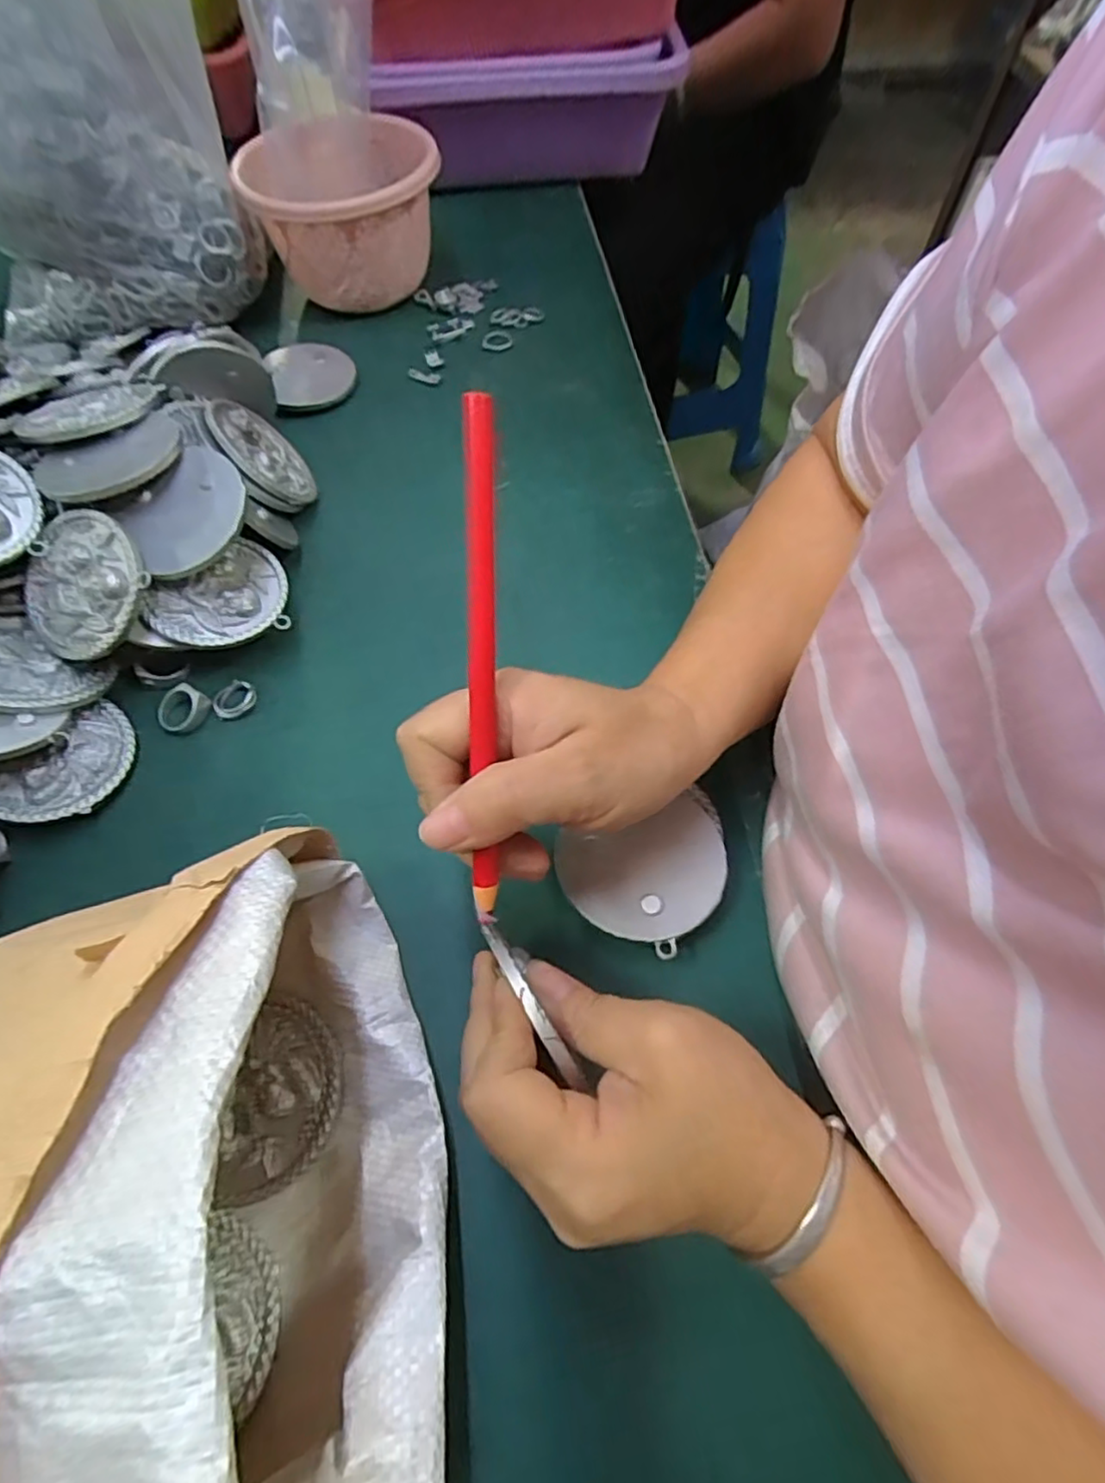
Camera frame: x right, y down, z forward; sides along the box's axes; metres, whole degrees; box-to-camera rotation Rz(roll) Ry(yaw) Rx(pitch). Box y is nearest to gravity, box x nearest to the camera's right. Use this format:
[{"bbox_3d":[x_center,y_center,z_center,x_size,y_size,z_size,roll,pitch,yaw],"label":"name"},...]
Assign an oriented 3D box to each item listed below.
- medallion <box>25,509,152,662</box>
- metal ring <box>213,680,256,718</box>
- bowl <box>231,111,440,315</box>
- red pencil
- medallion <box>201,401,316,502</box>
[{"bbox_3d":[-0.239,-0.079,0.335,0.068,0.006,0.070,0,90,14],"label":"medallion"},{"bbox_3d":[-0.172,-0.023,0.361,0.023,0.004,0.021,-1,60,2],"label":"metal ring"},{"bbox_3d":[-0.153,-0.396,0.512,0.137,0.094,0.125,-1,60,2],"label":"bowl"},{"bbox_3d":[-0.023,-0.021,0.216,0.009,0.014,0.165,1,100,3],"label":"red pencil"},{"bbox_3d":[-0.180,-0.179,0.411,0.011,0.067,0.072,-32,71,23],"label":"medallion"}]

